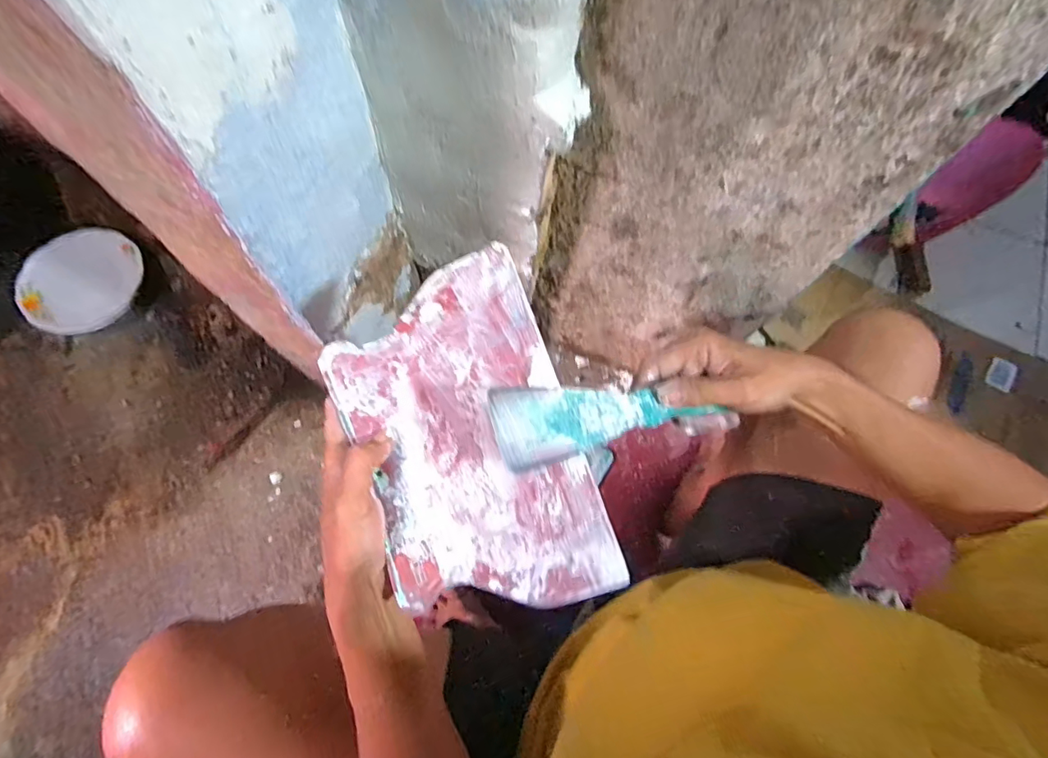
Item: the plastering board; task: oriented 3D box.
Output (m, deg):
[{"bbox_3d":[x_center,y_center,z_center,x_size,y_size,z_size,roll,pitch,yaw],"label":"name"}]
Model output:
[{"bbox_3d":[-0.040,0.039,0.314,0.141,0.012,0.209,-23,77,13],"label":"plastering board"}]

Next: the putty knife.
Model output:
[{"bbox_3d":[0.060,0.026,0.318,0.177,0.019,0.045,-2,68,-30],"label":"putty knife"}]

